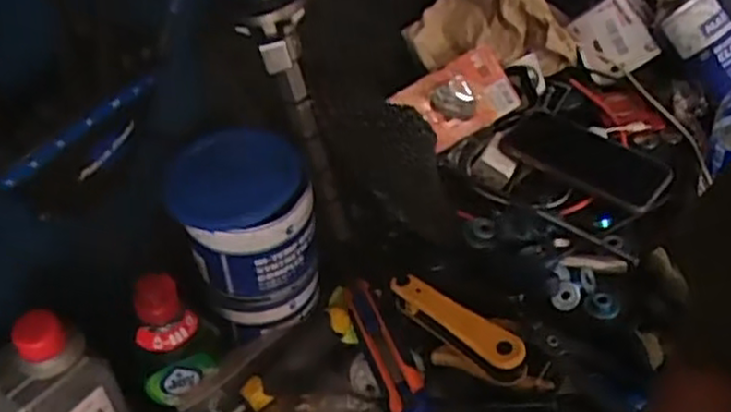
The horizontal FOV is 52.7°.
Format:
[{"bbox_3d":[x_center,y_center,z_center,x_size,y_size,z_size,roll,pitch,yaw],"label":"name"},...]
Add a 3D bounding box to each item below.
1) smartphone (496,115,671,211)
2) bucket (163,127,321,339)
[{"bbox_3d":[0.215,-0.048,0.719,0.156,0.015,0.087,26,52,27],"label":"smartphone"},{"bbox_3d":[-0.090,0.021,0.587,0.096,0.148,0.092,-2,45,2],"label":"bucket"}]

